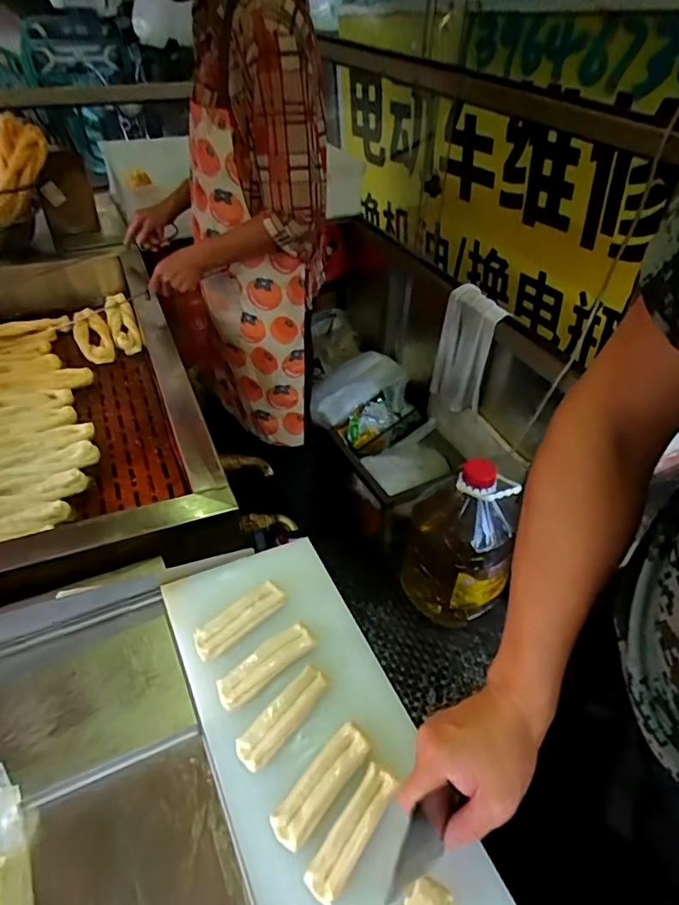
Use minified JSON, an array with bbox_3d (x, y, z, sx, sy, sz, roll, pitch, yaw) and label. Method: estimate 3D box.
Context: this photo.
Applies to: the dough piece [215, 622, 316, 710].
[{"bbox_3d":[-0.076,0.214,0.573,0.109,0.007,0.035,-29,52,-31],"label":"dough piece"}]

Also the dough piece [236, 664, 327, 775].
[{"bbox_3d":[-0.054,0.248,0.534,0.029,0.008,0.107,30,48,26],"label":"dough piece"}]

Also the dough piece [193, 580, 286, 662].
[{"bbox_3d":[-0.109,0.179,0.609,0.106,0.019,0.032,-30,52,-32],"label":"dough piece"}]

